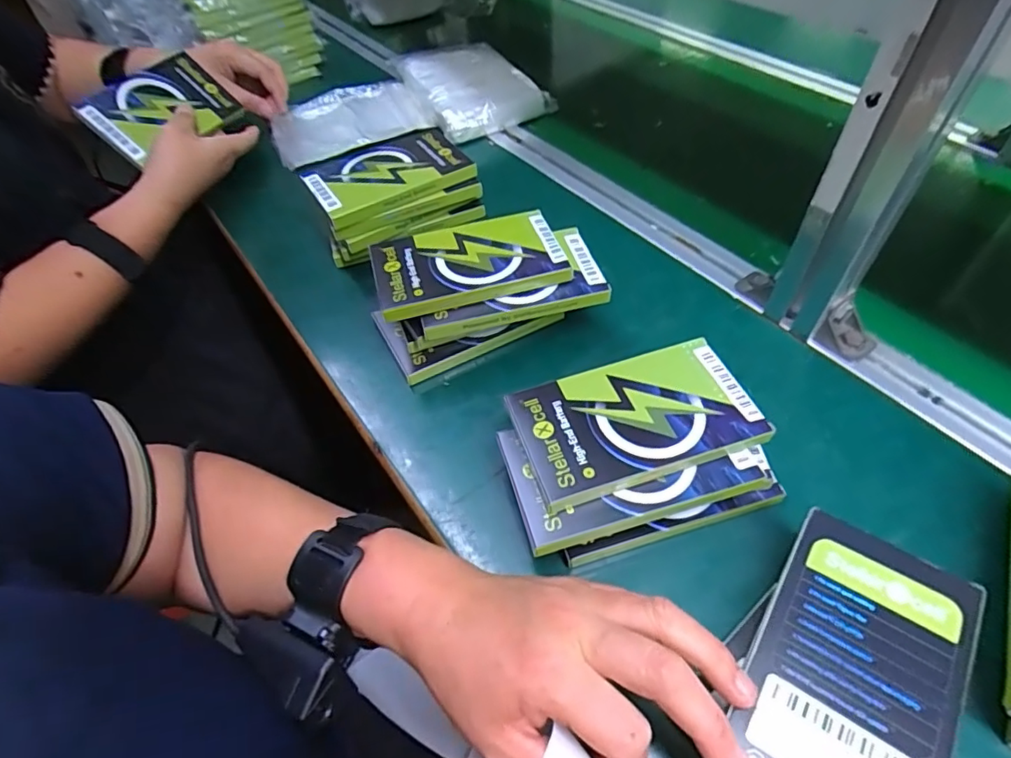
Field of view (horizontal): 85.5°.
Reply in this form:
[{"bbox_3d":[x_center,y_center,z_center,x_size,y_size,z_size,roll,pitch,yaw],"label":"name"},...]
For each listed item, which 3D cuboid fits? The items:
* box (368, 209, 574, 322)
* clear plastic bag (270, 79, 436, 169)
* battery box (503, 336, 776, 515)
[{"bbox_3d":[-0.027,-0.086,0.401,0.134,0.014,0.076,-14,52,-7],"label":"box"},{"bbox_3d":[-0.180,-0.294,0.631,0.167,0.021,0.141,-20,53,-12],"label":"clear plastic bag"},{"bbox_3d":[0.075,0.022,0.320,0.133,0.010,0.078,-17,52,-9],"label":"battery box"}]

